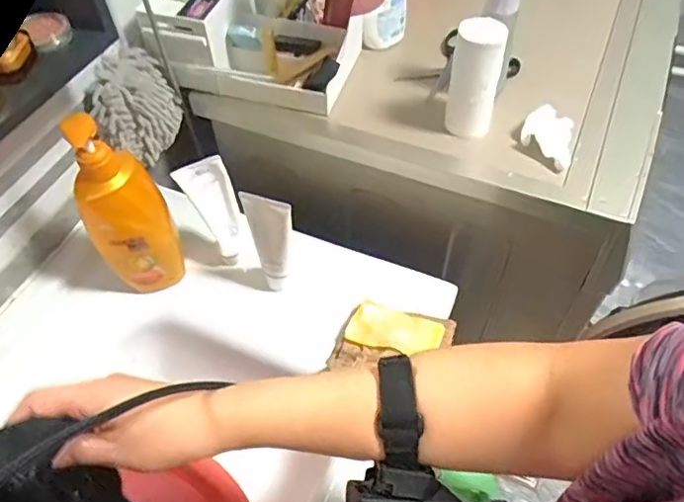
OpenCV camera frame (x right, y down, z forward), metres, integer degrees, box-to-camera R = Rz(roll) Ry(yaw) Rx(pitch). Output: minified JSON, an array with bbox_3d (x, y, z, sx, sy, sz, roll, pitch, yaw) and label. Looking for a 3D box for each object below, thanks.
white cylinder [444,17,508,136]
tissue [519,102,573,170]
[{"bbox_3d":[0.149,-0.186,0.650,0.046,0.151,0.046,2,53,4],"label":"white cylinder"},{"bbox_3d":[0.247,-0.136,0.678,0.062,0.044,0.056,19,55,16],"label":"tissue"}]

